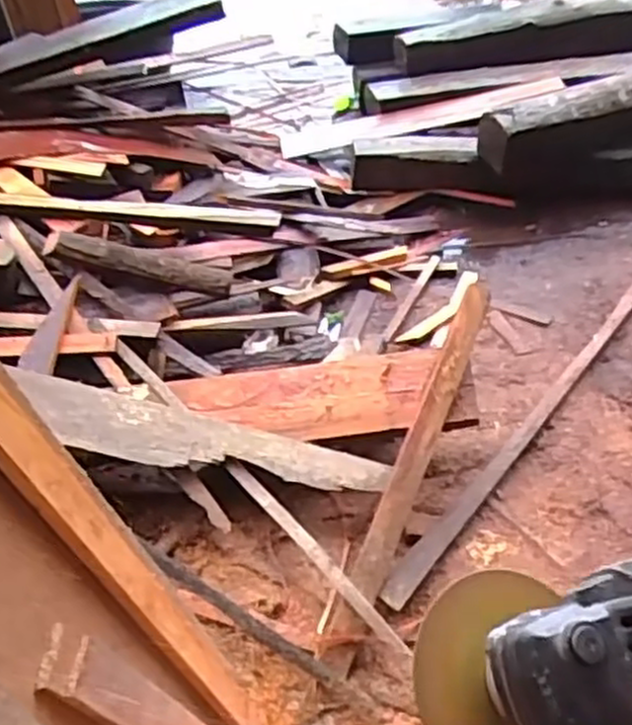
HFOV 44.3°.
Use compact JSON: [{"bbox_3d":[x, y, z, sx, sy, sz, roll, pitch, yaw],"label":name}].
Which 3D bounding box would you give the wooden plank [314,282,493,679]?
[{"bbox_3d":[0.180,0.177,1.433,0.060,0.038,0.800,20,66,13],"label":"wooden plank"}]

